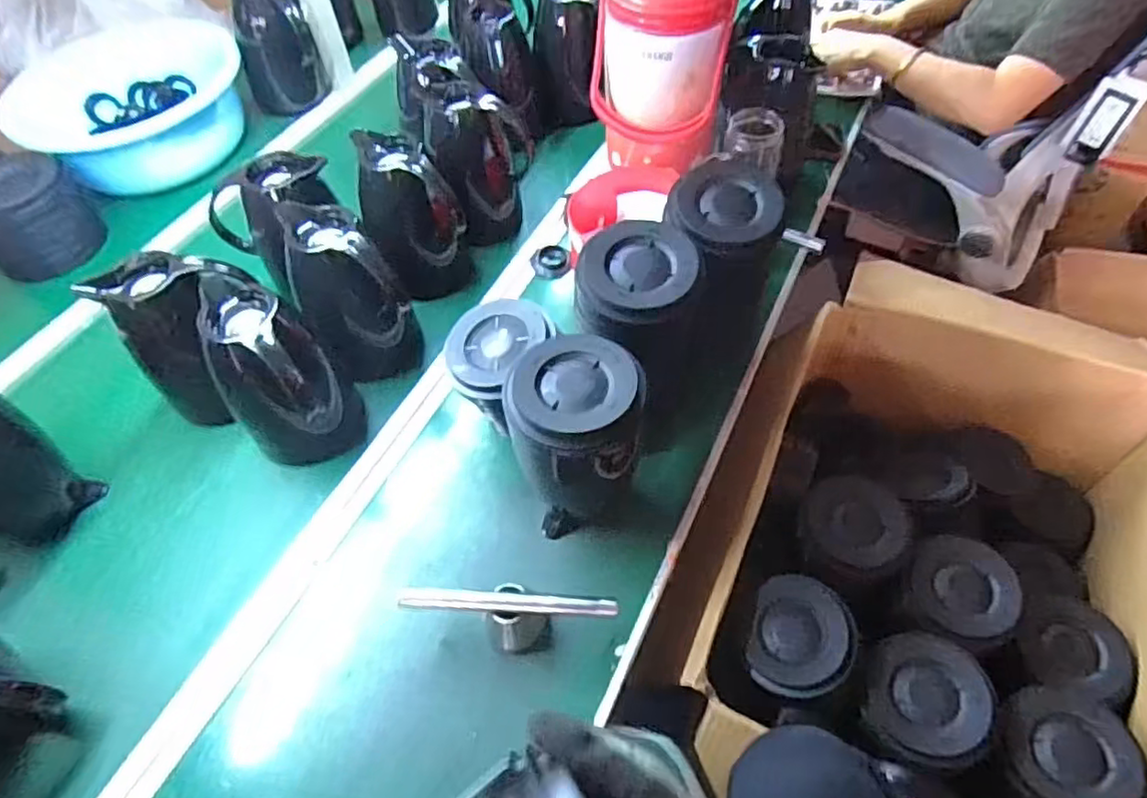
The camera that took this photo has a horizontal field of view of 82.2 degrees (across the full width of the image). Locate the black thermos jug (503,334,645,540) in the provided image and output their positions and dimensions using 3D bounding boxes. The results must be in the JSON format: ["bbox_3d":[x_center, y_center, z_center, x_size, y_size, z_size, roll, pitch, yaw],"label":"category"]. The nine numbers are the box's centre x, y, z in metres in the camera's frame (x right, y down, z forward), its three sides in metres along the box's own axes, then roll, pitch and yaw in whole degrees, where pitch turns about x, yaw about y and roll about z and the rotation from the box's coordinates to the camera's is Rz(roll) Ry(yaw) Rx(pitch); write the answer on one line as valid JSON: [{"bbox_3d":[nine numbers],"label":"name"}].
[{"bbox_3d":[0.004,0.041,0.650,0.116,0.209,0.108,-1,55,2],"label":"black thermos jug"}]

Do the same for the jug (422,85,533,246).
[{"bbox_3d":[-0.123,-0.308,0.901,0.140,0.183,0.117,-7,54,-1],"label":"jug"}]

